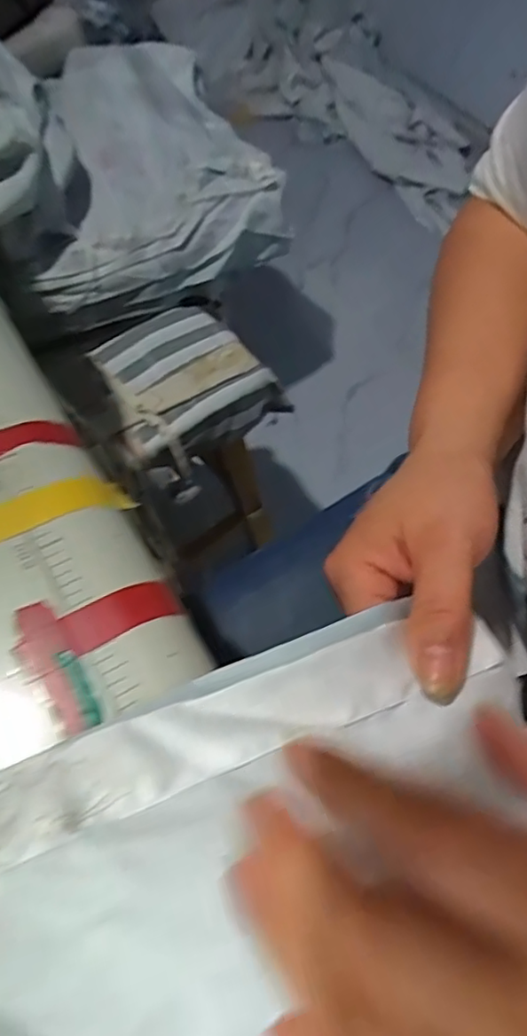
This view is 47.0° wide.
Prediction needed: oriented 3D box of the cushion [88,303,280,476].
[{"bbox_3d":[-0.106,-0.165,0.754,0.199,0.064,0.178,-37,69,-21],"label":"cushion"}]

